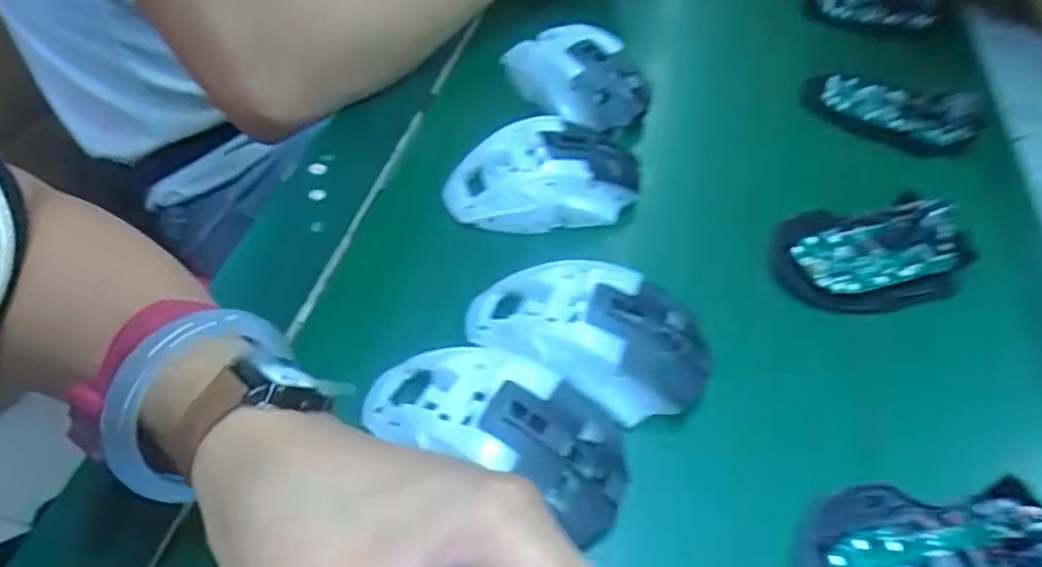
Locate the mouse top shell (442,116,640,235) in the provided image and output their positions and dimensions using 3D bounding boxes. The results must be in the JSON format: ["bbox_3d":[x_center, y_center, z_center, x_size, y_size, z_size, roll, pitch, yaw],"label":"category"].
[{"bbox_3d":[0.016,-0.065,0.400,0.115,0.035,0.059,-7,51,-12],"label":"mouse top shell"}]

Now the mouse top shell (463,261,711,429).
[{"bbox_3d":[0.031,0.022,0.323,0.113,0.030,0.061,16,50,8],"label":"mouse top shell"}]

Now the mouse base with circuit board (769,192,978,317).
[{"bbox_3d":[0.200,-0.020,0.384,0.113,0.024,0.067,-2,50,-7],"label":"mouse base with circuit board"}]

